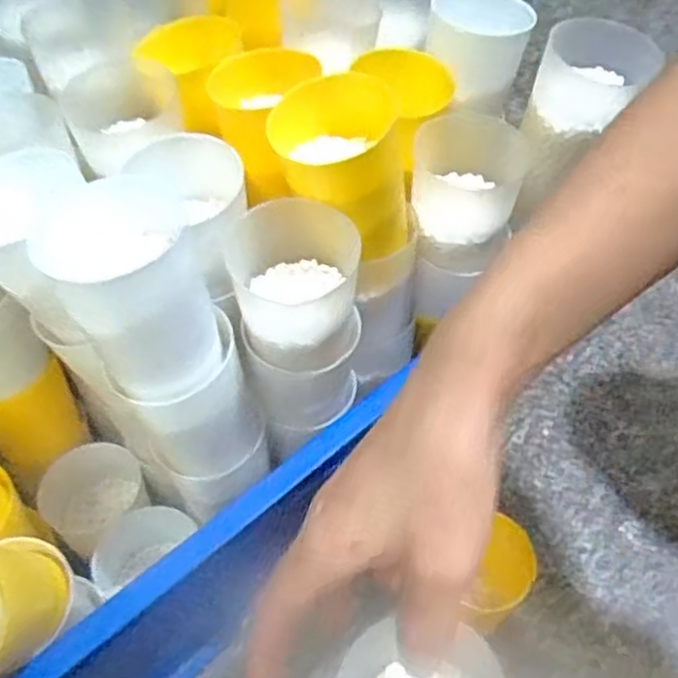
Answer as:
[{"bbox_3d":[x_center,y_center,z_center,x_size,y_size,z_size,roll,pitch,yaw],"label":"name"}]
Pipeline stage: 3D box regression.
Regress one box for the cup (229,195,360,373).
[{"bbox_3d":[-0.021,-0.029,0.351,0.066,0.061,0.061,-4,51,-3],"label":"cup"}]

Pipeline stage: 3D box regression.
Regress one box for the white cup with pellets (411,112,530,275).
[{"bbox_3d":[0.070,-0.086,0.411,0.069,0.077,0.068,-13,44,-10],"label":"white cup with pellets"}]

